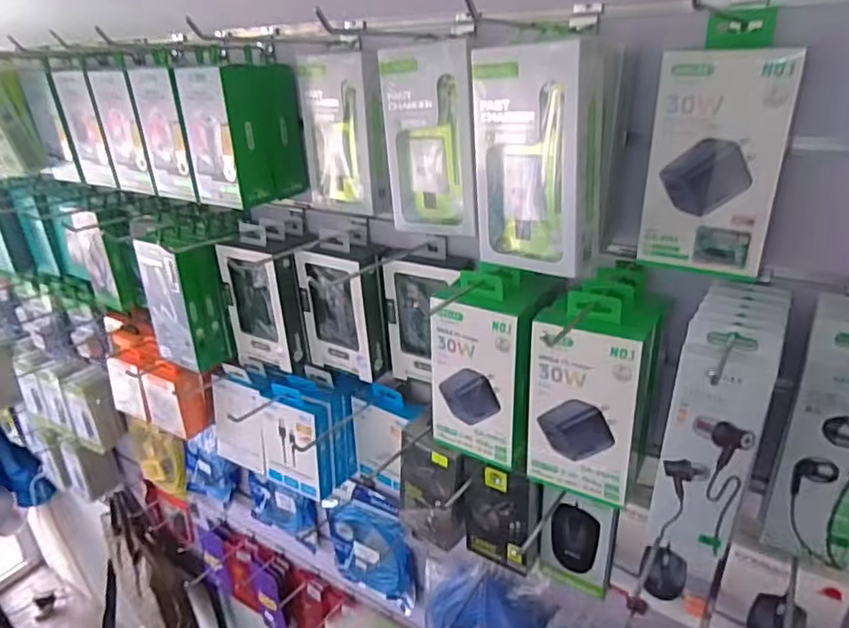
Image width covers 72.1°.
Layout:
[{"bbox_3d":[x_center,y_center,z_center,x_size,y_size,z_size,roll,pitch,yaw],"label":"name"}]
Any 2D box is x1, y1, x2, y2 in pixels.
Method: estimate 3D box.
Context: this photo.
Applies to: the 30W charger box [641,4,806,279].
[{"bbox_3d":[0.219,-0.120,0.440,0.090,0.174,0.042,9,28,24],"label":"30W charger box"}]

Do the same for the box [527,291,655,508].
[{"bbox_3d":[0.139,0.076,0.508,0.096,0.178,0.036,8,28,23],"label":"box"}]

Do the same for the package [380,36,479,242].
[{"bbox_3d":[0.003,-0.152,0.525,0.090,0.161,0.021,18,32,37],"label":"package"}]

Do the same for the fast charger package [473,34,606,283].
[{"bbox_3d":[0.085,-0.116,0.443,0.036,0.161,0.096,-25,33,-38],"label":"fast charger package"}]

